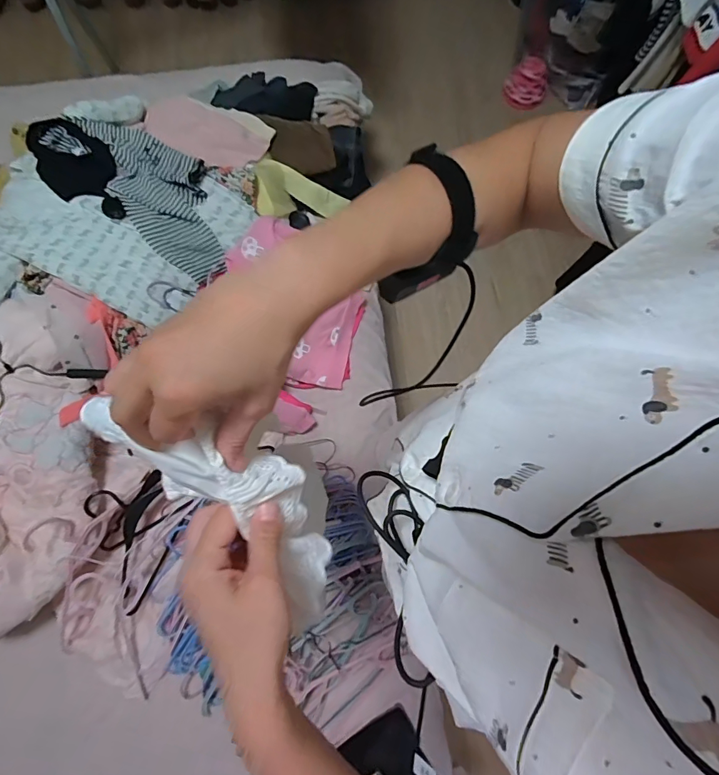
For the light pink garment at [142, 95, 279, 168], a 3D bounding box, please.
[{"bbox_3d":[-0.349,-0.562,0.952,0.279,0.040,0.171,27,77,6],"label":"light pink garment"}]

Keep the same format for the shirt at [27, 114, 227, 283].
[{"bbox_3d":[-0.434,-0.402,0.861,0.426,0.088,0.213,35,78,8],"label":"shirt"}]

